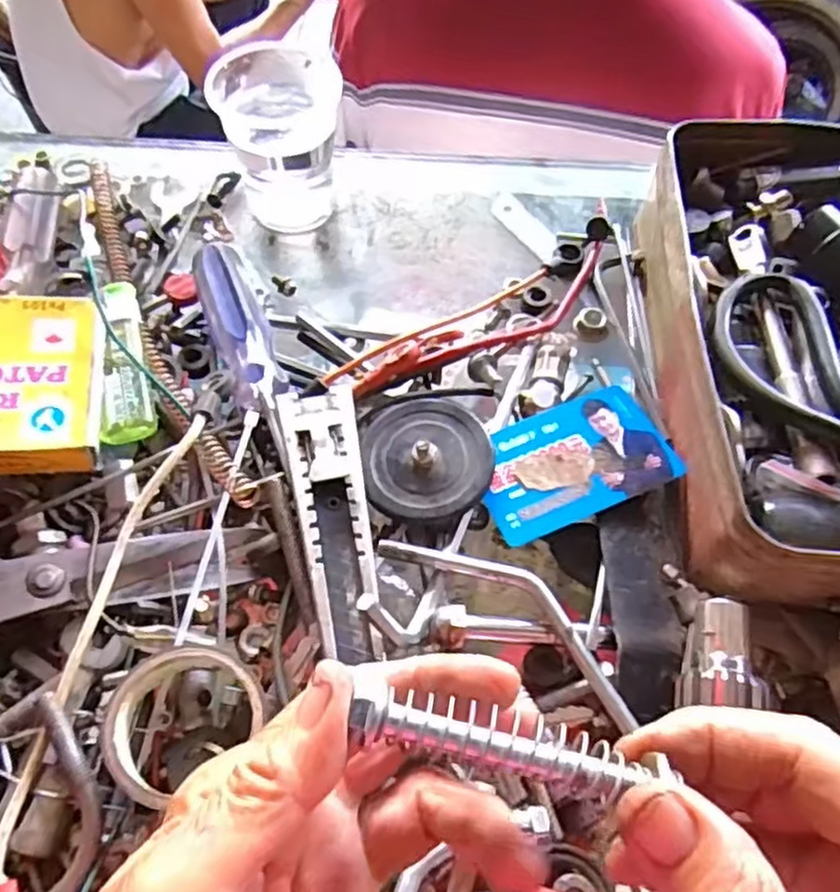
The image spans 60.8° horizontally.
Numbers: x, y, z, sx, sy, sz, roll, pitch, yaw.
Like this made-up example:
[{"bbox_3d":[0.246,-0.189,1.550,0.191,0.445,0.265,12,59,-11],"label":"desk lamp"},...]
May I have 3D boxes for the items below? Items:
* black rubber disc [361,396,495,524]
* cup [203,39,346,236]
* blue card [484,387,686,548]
[{"bbox_3d":[0.003,0.002,0.304,0.053,0.013,0.058,1,60,-1],"label":"black rubber disc"},{"bbox_3d":[-0.073,-0.161,0.387,0.063,0.070,0.065,1,60,-1],"label":"cup"},{"bbox_3d":[0.066,0.006,0.312,0.085,0.004,0.053,-21,58,-12],"label":"blue card"}]

